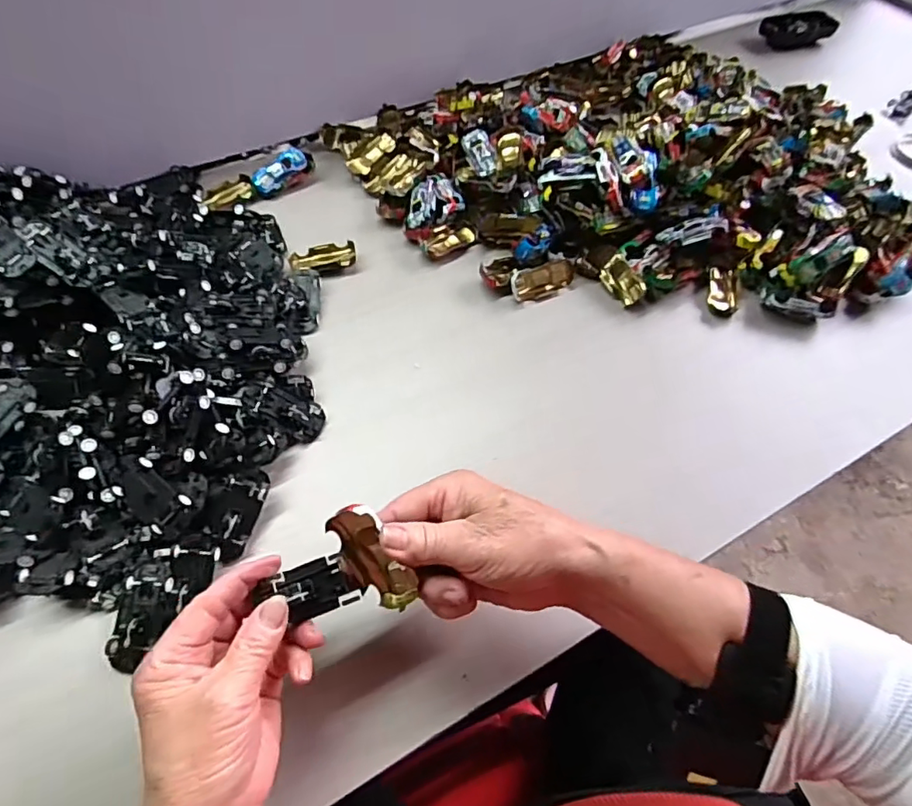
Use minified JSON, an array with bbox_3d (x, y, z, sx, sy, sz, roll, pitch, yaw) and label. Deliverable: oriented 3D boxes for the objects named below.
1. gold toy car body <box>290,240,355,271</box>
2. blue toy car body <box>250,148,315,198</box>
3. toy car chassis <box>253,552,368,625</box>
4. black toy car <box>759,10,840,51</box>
[{"bbox_3d":[-0.129,-0.142,0.530,0.062,0.013,0.035,-7,59,-6],"label":"gold toy car body"},{"bbox_3d":[-0.186,-0.249,0.583,0.069,0.024,0.028,-35,66,-21],"label":"blue toy car body"},{"bbox_3d":[-0.085,0.106,0.309,0.056,0.013,0.029,-17,60,-12],"label":"toy car chassis"},{"bbox_3d":[0.482,-0.525,0.763,0.090,0.030,0.056,-11,59,-9],"label":"black toy car"}]

